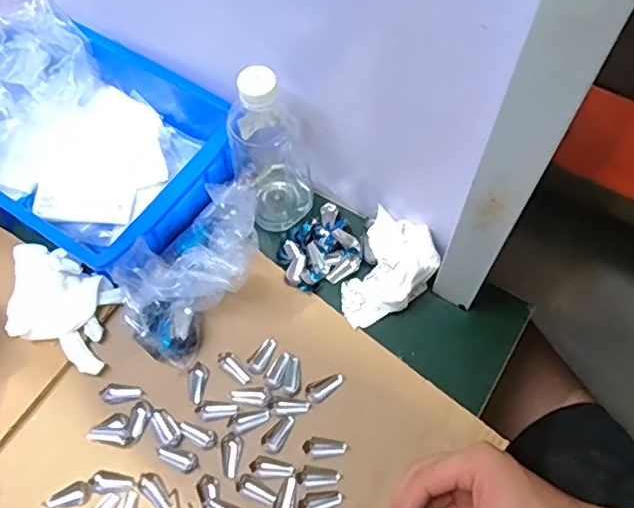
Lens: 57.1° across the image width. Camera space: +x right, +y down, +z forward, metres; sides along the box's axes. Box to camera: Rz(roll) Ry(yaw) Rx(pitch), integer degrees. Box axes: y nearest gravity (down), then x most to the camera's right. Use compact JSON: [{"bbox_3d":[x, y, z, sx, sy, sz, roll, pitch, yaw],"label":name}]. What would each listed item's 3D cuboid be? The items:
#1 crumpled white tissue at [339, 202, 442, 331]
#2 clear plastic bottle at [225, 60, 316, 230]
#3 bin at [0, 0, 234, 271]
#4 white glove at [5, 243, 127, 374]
[{"bbox_3d":[0.071,0.020,0.569,0.073,0.038,0.108,25,66,13],"label":"crumpled white tissue"},{"bbox_3d":[-0.040,-0.099,0.558,0.067,0.197,0.073,-1,63,0],"label":"clear plastic bottle"},{"bbox_3d":[-0.248,-0.126,0.614,0.295,0.102,0.222,29,67,15],"label":"bin"},{"bbox_3d":[-0.253,0.045,0.559,0.136,0.034,0.084,23,66,12],"label":"white glove"}]

